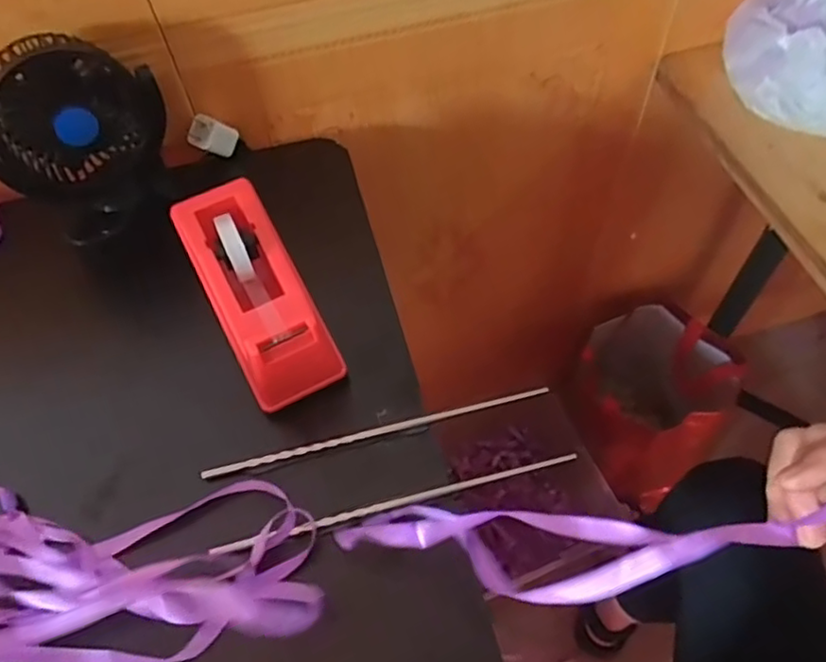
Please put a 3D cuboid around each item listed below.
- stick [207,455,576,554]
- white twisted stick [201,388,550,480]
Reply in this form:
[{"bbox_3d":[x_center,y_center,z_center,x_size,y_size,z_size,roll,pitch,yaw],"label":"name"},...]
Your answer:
[{"bbox_3d":[-0.009,0.102,0.373,0.218,0.009,0.007,-13,57,-5],"label":"stick"},{"bbox_3d":[-0.022,0.063,0.397,0.220,0.004,0.006,-13,57,-5],"label":"white twisted stick"}]

